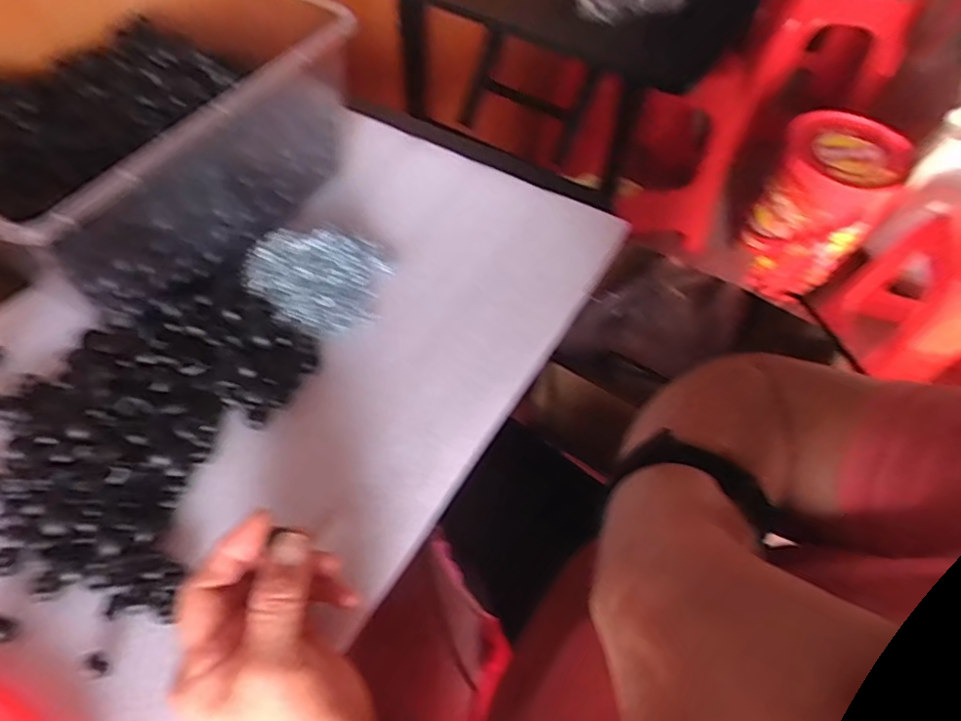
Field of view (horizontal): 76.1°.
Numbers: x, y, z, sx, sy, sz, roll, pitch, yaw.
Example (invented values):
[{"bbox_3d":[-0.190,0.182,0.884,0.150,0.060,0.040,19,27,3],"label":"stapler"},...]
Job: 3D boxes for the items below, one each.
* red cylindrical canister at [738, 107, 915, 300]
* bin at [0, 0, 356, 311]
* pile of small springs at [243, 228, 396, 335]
[{"bbox_3d":[0.785,-0.372,1.441,0.240,0.338,0.314,24,57,13],"label":"red cylindrical canister"},{"bbox_3d":[-0.293,-0.205,0.491,0.304,0.121,0.294,32,59,17],"label":"bin"},{"bbox_3d":[-0.132,-0.066,0.488,0.105,0.027,0.088,9,55,2],"label":"pile of small springs"}]

